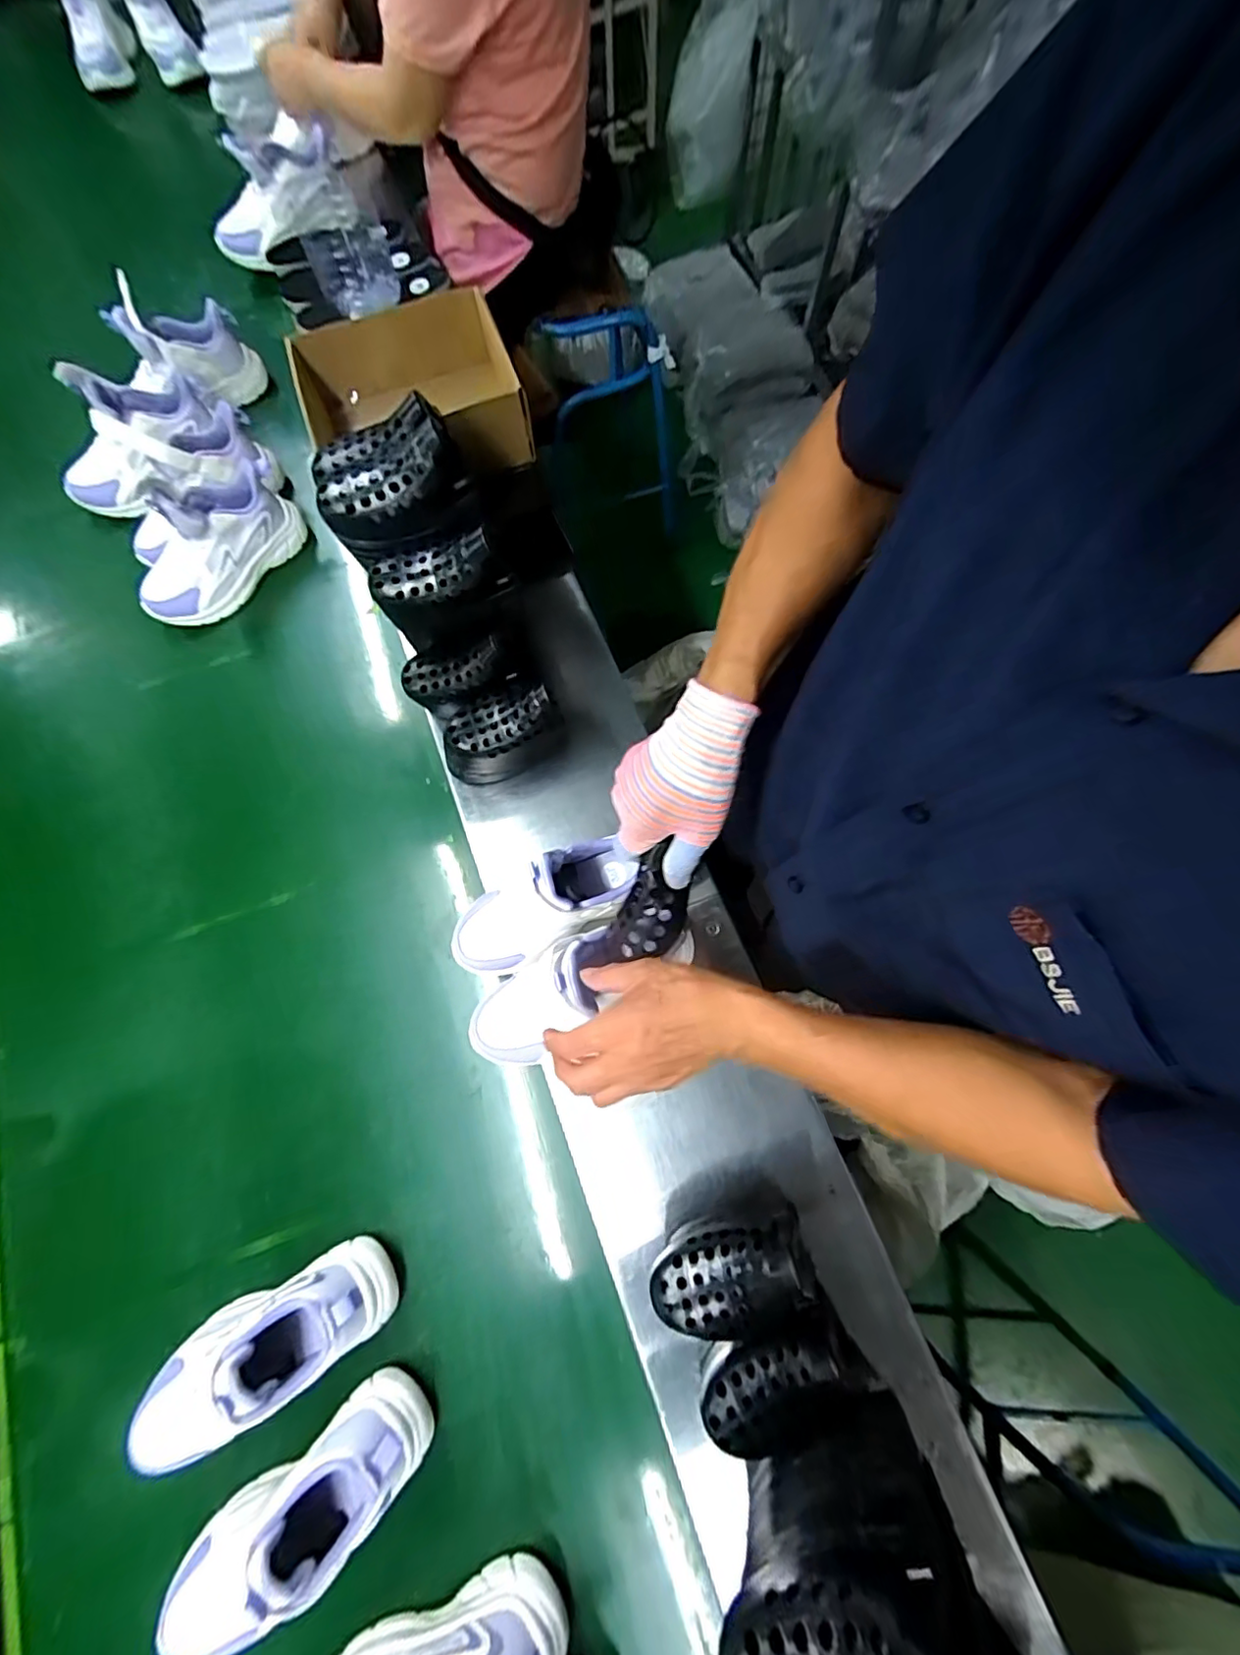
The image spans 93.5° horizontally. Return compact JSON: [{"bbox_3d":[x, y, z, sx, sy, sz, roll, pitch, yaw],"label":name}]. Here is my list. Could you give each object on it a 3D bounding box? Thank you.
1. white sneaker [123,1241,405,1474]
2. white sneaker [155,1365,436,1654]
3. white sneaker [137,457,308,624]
[{"bbox_3d":[-0.311,0.445,0.491,0.221,0.108,0.086,-31,73,-8],"label":"white sneaker"},{"bbox_3d":[-0.263,0.552,0.456,0.223,0.116,0.079,-37,74,-10],"label":"white sneaker"},{"bbox_3d":[-0.535,-0.372,0.770,0.234,0.130,0.101,-42,75,-12],"label":"white sneaker"}]

